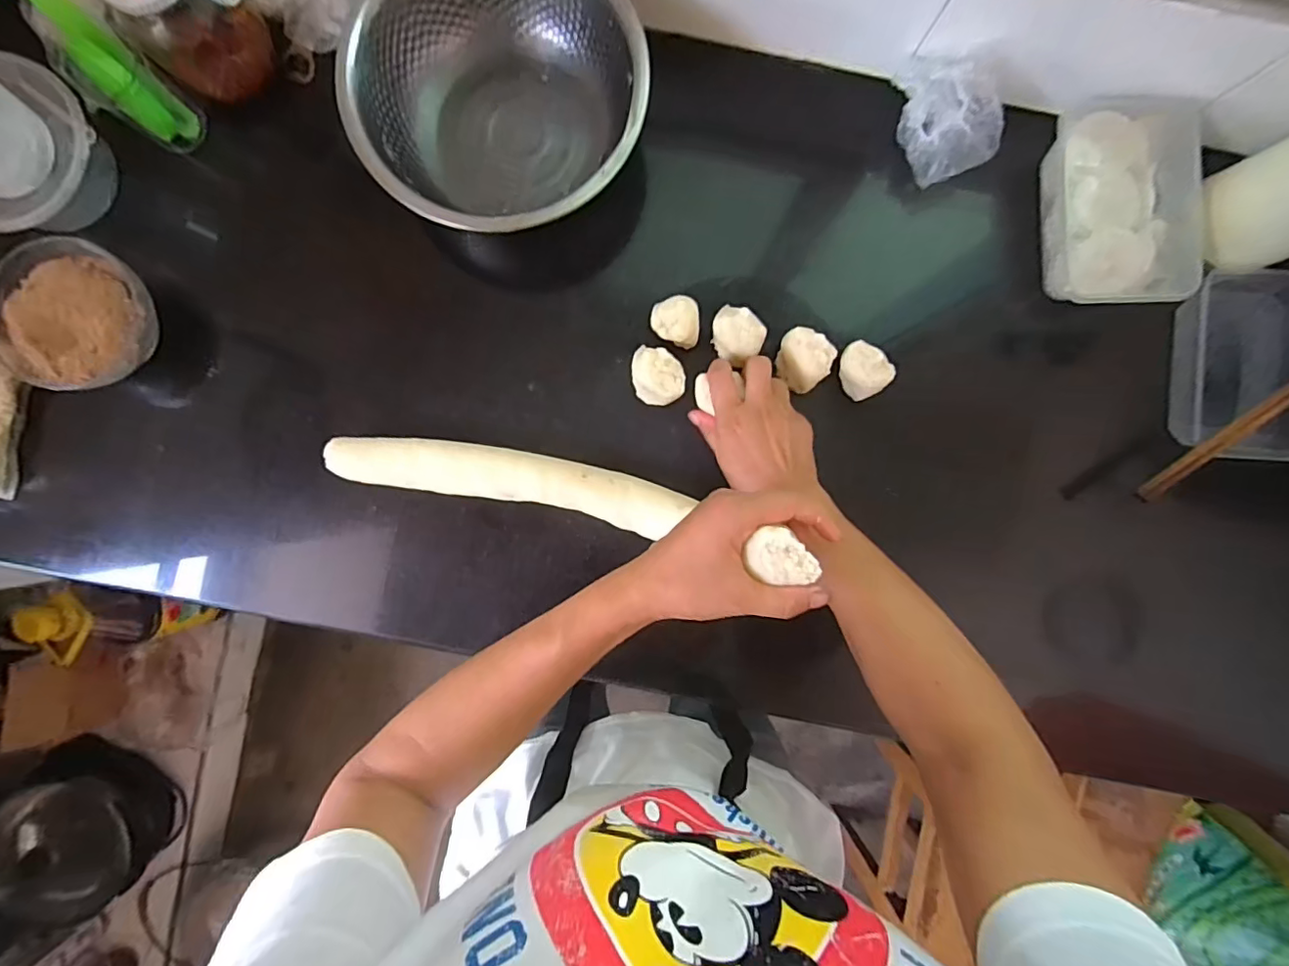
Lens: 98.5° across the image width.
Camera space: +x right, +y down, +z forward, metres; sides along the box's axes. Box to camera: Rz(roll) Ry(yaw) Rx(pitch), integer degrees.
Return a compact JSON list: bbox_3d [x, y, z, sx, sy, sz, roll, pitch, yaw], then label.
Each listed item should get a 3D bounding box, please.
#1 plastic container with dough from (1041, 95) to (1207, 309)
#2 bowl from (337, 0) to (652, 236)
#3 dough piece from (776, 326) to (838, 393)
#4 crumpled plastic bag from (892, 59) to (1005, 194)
[{"bbox_3d":[0.404,-0.241,0.472,0.108,0.048,0.168,3,90,-1],"label":"plastic container with dough"},{"bbox_3d":[-0.113,-0.313,0.458,0.224,0.078,0.216,13,90,-1],"label":"bowl"},{"bbox_3d":[0.139,-0.109,0.486,0.039,0.037,0.049,-38,91,-1],"label":"dough piece"},{"bbox_3d":[0.256,-0.310,0.471,0.062,0.050,0.091,-23,90,-1],"label":"crumpled plastic bag"}]

